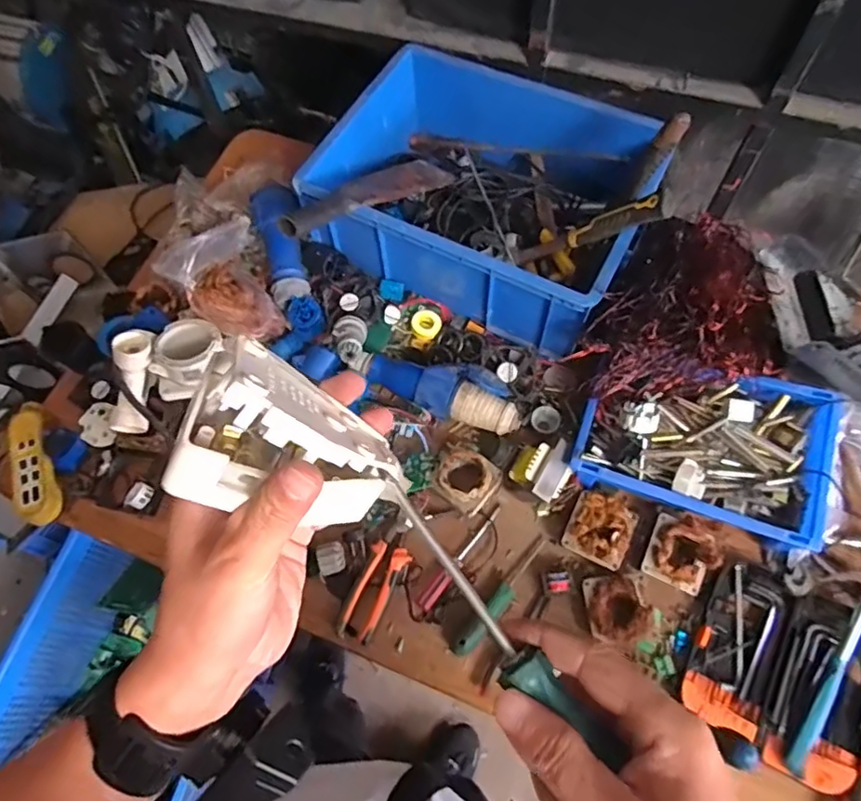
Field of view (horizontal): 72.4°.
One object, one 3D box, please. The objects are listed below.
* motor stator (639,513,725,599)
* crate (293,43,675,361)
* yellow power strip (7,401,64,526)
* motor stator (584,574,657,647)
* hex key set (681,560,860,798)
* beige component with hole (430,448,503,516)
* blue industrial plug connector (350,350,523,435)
[{"bbox_3d":[0.335,0.201,0.778,0.089,0.069,0.091,23,68,12],"label":"motor stator"},{"bbox_3d":[0.092,-0.331,0.939,0.477,0.170,0.440,24,68,13],"label":"crate"},{"bbox_3d":[-0.593,0.091,0.881,0.056,0.040,0.199,-19,66,-6],"label":"yellow power strip"},{"bbox_3d":[0.242,0.271,0.760,0.080,0.048,0.086,-8,65,-1],"label":"motor stator"},{"bbox_3d":[0.444,0.328,0.729,0.208,0.034,0.222,31,70,15],"label":"hex key set"},{"bbox_3d":[0.045,0.110,0.831,0.092,0.050,0.077,34,71,16],"label":"beige component with hole"},{"bbox_3d":[0.007,-0.019,0.864,0.260,0.062,0.080,17,67,10],"label":"blue industrial plug connector"}]

